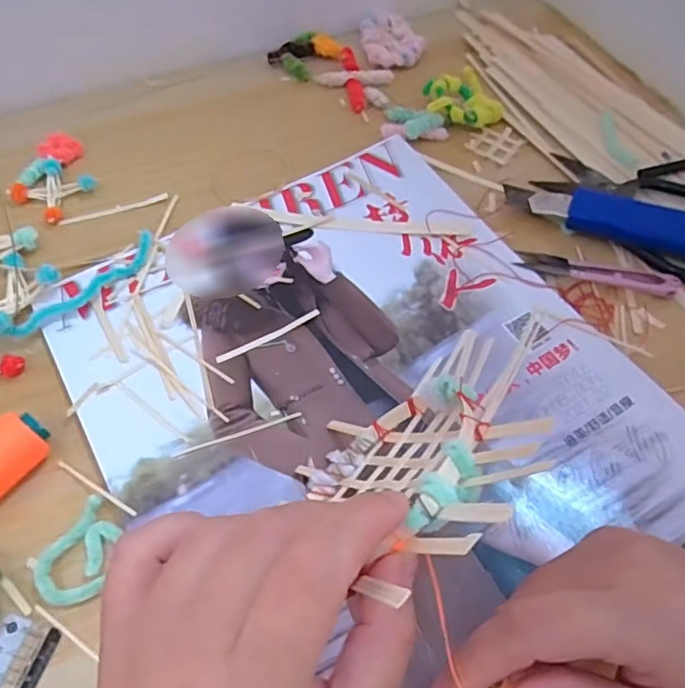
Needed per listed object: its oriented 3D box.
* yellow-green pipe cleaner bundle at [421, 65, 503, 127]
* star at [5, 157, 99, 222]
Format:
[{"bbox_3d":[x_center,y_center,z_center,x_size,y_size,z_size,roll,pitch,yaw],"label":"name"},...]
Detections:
[{"bbox_3d":[0.096,-0.194,0.467,0.063,0.021,0.055,15,60,9],"label":"yellow-green pipe cleaner bundle"},{"bbox_3d":[-0.209,-0.111,0.426,0.044,0.011,0.047,24,62,14],"label":"star"}]

